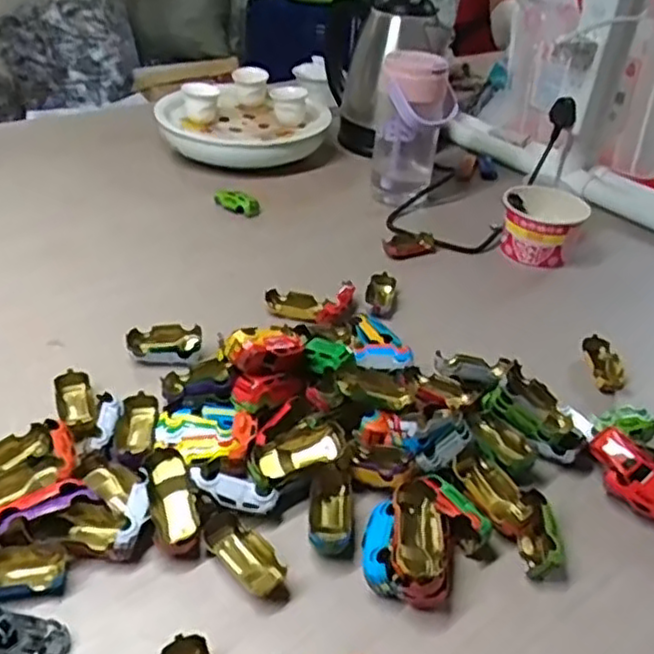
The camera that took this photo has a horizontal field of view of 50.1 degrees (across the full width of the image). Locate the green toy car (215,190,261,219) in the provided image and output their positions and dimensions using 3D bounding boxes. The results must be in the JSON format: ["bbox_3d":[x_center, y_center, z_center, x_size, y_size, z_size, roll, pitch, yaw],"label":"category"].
[{"bbox_3d":[-0.115,-0.160,0.878,0.066,0.018,0.027,24,40,23],"label":"green toy car"}]

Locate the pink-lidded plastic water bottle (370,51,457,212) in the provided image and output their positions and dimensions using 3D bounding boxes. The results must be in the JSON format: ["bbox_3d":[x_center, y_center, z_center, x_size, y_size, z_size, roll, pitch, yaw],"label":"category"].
[{"bbox_3d":[0.109,-0.247,0.886,0.096,0.174,0.071,9,36,5],"label":"pink-lidded plastic water bottle"}]

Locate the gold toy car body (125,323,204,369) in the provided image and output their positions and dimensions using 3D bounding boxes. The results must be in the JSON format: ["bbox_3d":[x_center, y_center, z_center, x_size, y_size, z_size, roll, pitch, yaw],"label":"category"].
[{"bbox_3d":[-0.145,0.018,0.622,0.064,0.021,0.037,0,36,-7],"label":"gold toy car body"}]

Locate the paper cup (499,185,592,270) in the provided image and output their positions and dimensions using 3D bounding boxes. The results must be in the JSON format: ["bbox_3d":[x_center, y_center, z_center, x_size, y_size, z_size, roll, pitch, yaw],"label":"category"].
[{"bbox_3d":[0.250,-0.123,0.820,0.093,0.067,0.088,4,36,-3],"label":"paper cup"}]

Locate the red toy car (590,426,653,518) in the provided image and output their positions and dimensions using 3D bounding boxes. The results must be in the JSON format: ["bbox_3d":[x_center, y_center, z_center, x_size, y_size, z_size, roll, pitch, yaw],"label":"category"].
[{"bbox_3d":[0.229,0.112,0.515,0.028,0.030,0.080,-21,60,-31],"label":"red toy car"}]

